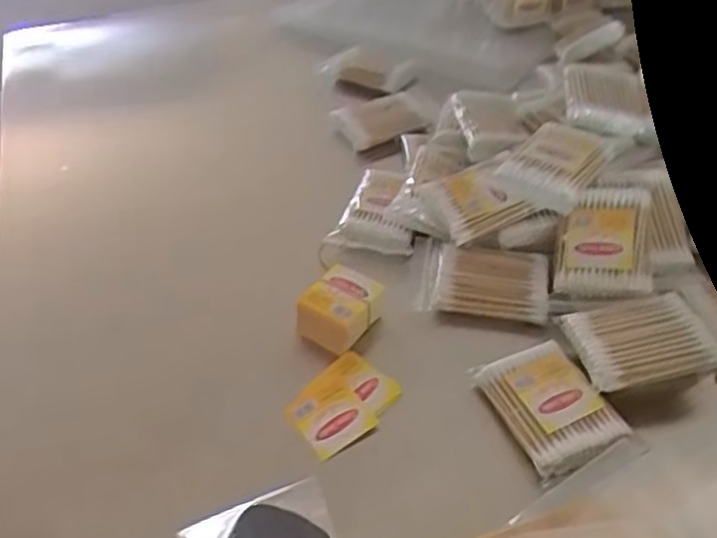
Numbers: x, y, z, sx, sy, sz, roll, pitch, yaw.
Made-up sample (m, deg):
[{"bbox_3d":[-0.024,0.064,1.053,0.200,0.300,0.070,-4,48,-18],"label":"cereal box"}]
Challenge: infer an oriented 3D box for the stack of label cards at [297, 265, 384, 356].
[{"bbox_3d":[-0.011,0.025,0.450,0.041,0.023,0.047,25,50,26],"label":"stack of label cards"}]

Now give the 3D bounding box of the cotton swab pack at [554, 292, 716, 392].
[{"bbox_3d":[0.166,0.041,0.406,0.076,0.015,0.058,-8,44,-5],"label":"cotton swab pack"}]

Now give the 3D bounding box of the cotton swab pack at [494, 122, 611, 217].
[{"bbox_3d":[0.140,-0.077,0.481,0.055,0.019,0.082,24,50,28],"label":"cotton swab pack"}]

